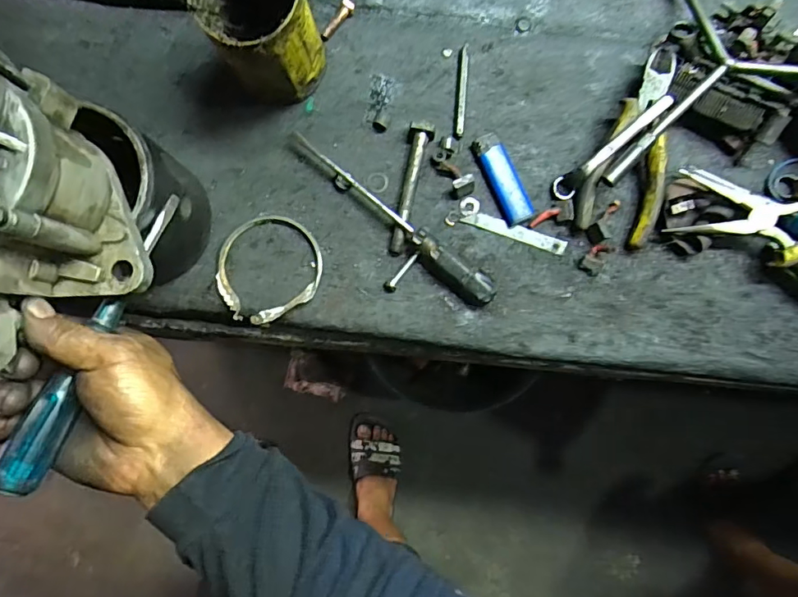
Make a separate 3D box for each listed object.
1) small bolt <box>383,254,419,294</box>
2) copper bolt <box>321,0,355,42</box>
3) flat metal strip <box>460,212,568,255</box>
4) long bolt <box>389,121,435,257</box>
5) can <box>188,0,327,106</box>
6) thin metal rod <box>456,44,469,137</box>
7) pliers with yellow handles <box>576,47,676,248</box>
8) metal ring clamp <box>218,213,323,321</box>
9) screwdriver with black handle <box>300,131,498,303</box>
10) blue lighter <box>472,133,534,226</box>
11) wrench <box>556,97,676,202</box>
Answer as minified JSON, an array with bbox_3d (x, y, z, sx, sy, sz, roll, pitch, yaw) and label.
[{"bbox_3d":[0.002,-0.022,0.439,0.010,0.006,0.042,42,86,2],"label":"small bolt"},{"bbox_3d":[-0.054,-0.242,0.442,0.011,0.010,0.039,35,86,1],"label":"copper bolt"},{"bbox_3d":[0.101,-0.058,0.442,0.090,0.005,0.013,20,86,0],"label":"flat metal strip"},{"bbox_3d":[0.008,-0.094,0.437,0.020,0.025,0.111,12,86,0],"label":"long bolt"},{"bbox_3d":[-0.101,-0.206,0.390,0.074,0.119,0.077,0,86,-1],"label":"can"},{"bbox_3d":[0.055,-0.179,0.435,0.007,0.010,0.077,4,86,-1],"label":"thin metal rod"},{"bbox_3d":[0.199,-0.126,0.427,0.067,0.019,0.154,16,100,2],"label":"pliers with yellow handles"},{"bbox_3d":[-0.113,-0.027,0.434,0.088,0.020,0.084,0,86,-1],"label":"metal ring clamp"},{"bbox_3d":[-0.004,-0.068,0.431,0.211,0.024,0.024,40,86,2],"label":"screwdriver with black handle"},{"bbox_3d":[0.089,-0.103,0.434,0.024,0.009,0.079,-25,87,-3],"label":"blue lighter"},{"bbox_3d":[0.173,-0.122,0.414,0.110,0.017,0.017,-40,88,16],"label":"wrench"}]

